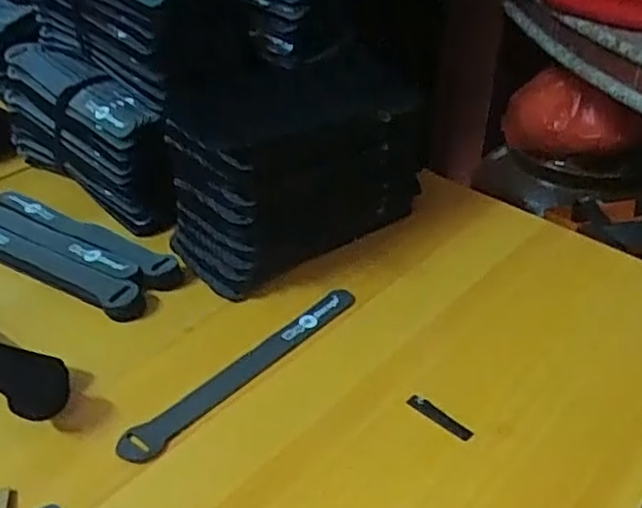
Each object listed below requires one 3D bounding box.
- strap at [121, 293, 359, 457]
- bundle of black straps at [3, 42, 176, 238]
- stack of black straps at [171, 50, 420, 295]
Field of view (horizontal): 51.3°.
[{"bbox_3d":[-0.047,0.072,0.439,0.024,0.006,0.195,29,44,31],"label":"strap"},{"bbox_3d":[-0.197,-0.098,0.566,0.058,0.096,0.217,-28,46,-34],"label":"bundle of black straps"},{"bbox_3d":[-0.010,-0.062,0.523,0.205,0.121,0.077,-28,46,-34],"label":"stack of black straps"}]

